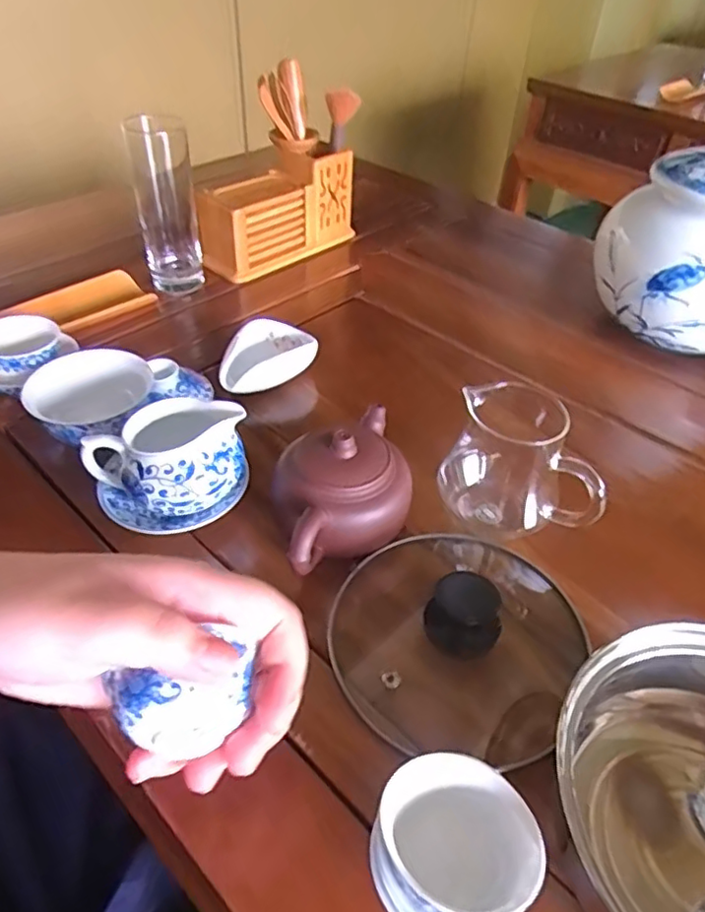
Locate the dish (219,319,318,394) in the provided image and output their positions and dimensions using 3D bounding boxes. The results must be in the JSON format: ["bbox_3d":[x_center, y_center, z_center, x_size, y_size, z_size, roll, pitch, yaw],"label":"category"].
[{"bbox_3d":[-0.084,-0.093,0.555,0.094,0.030,0.067,-21,49,-27],"label":"dish"}]

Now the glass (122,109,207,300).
[{"bbox_3d":[-0.195,-0.266,0.638,0.062,0.168,0.067,-12,46,-16],"label":"glass"}]

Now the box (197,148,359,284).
[{"bbox_3d":[-0.090,-0.296,0.726,0.075,0.105,0.196,35,52,28],"label":"box"}]

